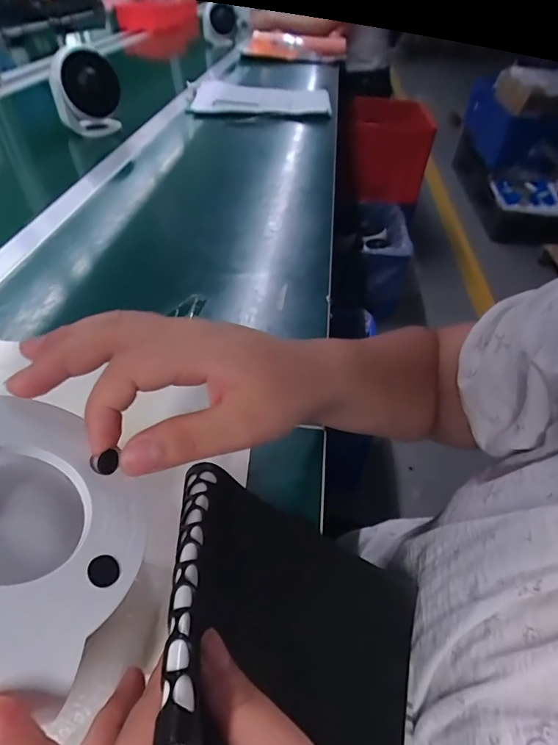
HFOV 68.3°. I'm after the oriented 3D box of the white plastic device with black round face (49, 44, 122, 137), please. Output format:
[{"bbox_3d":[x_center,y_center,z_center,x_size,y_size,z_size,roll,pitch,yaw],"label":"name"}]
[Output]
[{"bbox_3d":[-0.348,-0.509,0.753,0.110,0.133,0.060,-30,57,-22],"label":"white plastic device with black round face"}]

